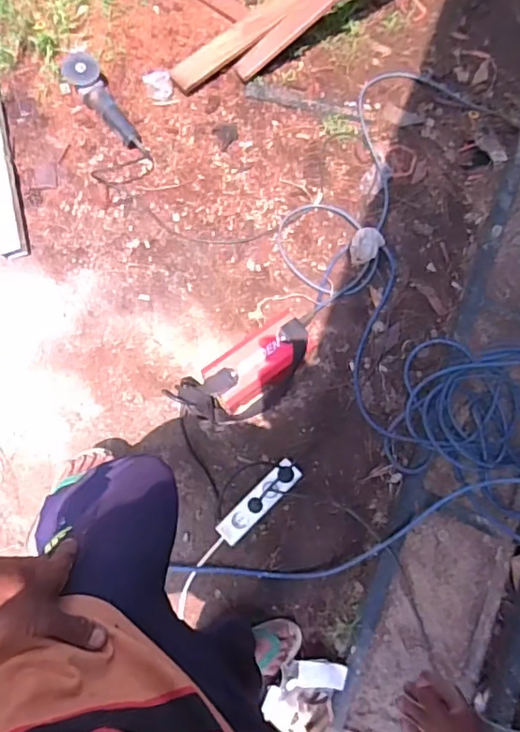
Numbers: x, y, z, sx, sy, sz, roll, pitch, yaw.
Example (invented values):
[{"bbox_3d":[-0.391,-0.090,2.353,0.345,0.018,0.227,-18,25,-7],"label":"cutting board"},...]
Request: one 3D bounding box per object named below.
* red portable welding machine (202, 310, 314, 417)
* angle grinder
[{"bbox_3d":[-0.001,0.006,1.323,0.264,0.172,0.127,-36,81,-10],"label":"red portable welding machine"},{"bbox_3d":[-0.429,-0.727,1.487,0.088,0.066,0.303,-37,95,-8],"label":"angle grinder"}]

